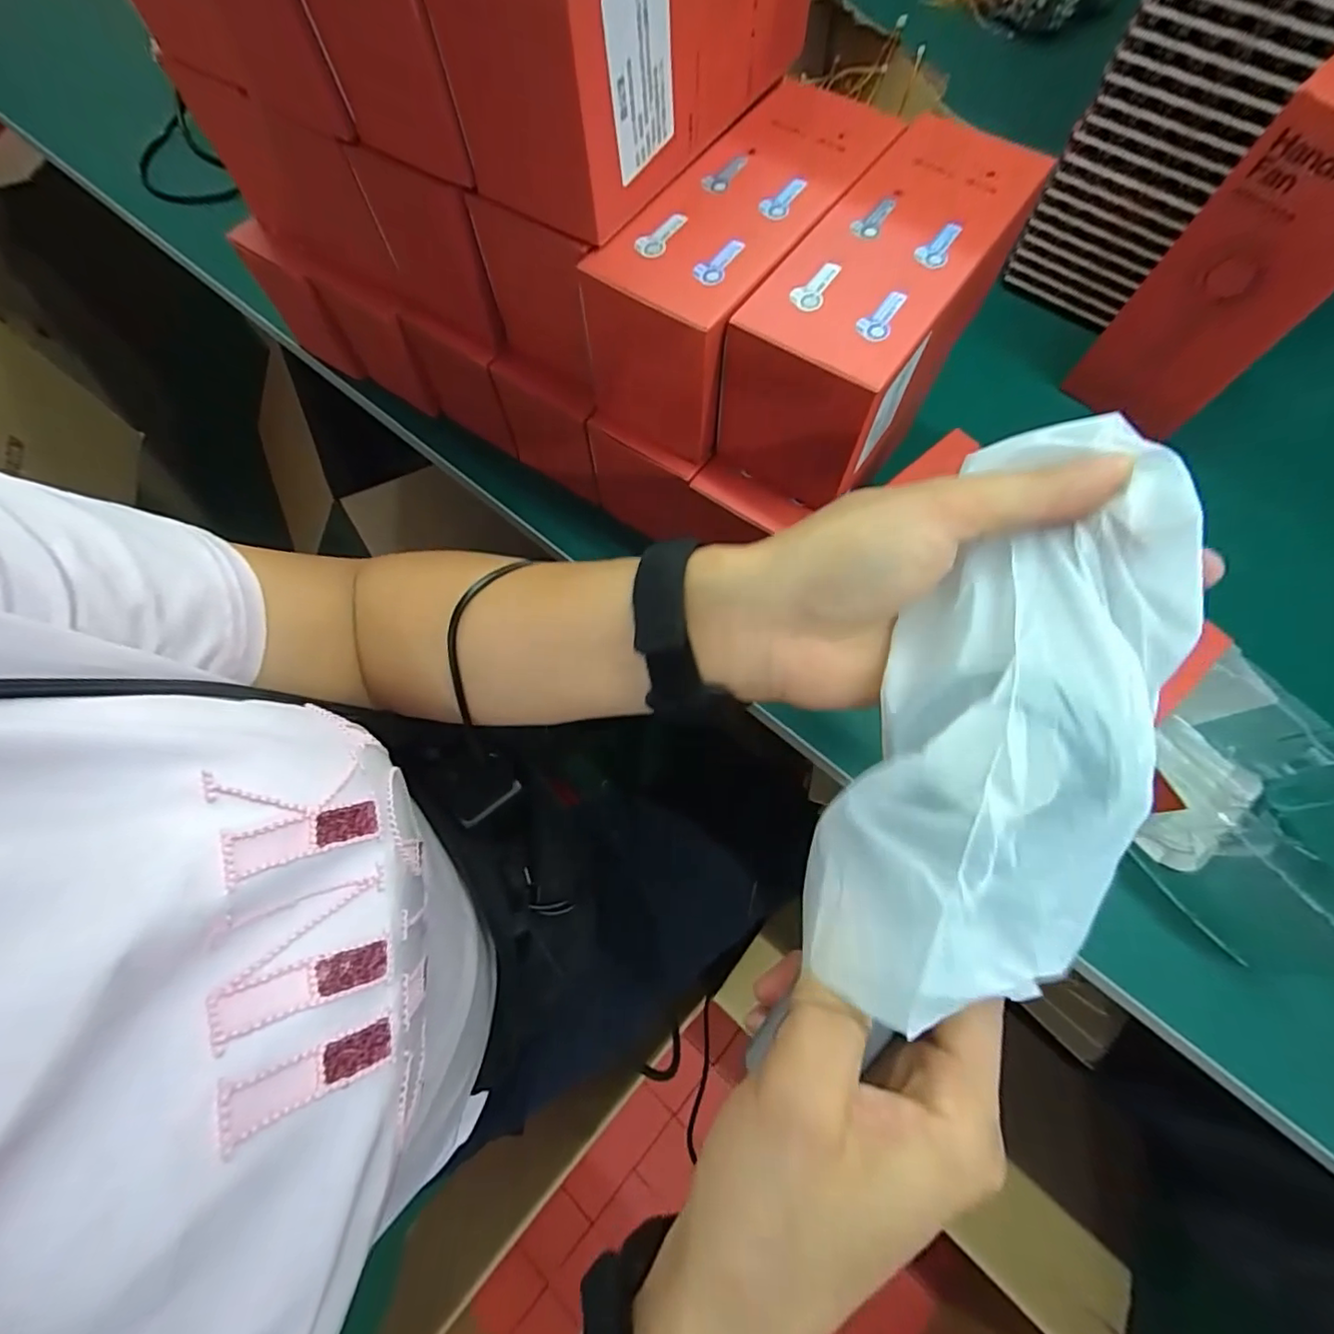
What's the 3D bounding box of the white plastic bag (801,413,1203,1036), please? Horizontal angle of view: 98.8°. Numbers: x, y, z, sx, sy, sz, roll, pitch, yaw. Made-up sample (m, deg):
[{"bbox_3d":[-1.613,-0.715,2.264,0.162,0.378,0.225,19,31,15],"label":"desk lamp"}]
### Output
[{"bbox_3d":[0.102,0.012,0.164,0.071,0.037,0.182,28,80,10],"label":"white plastic bag"}]

